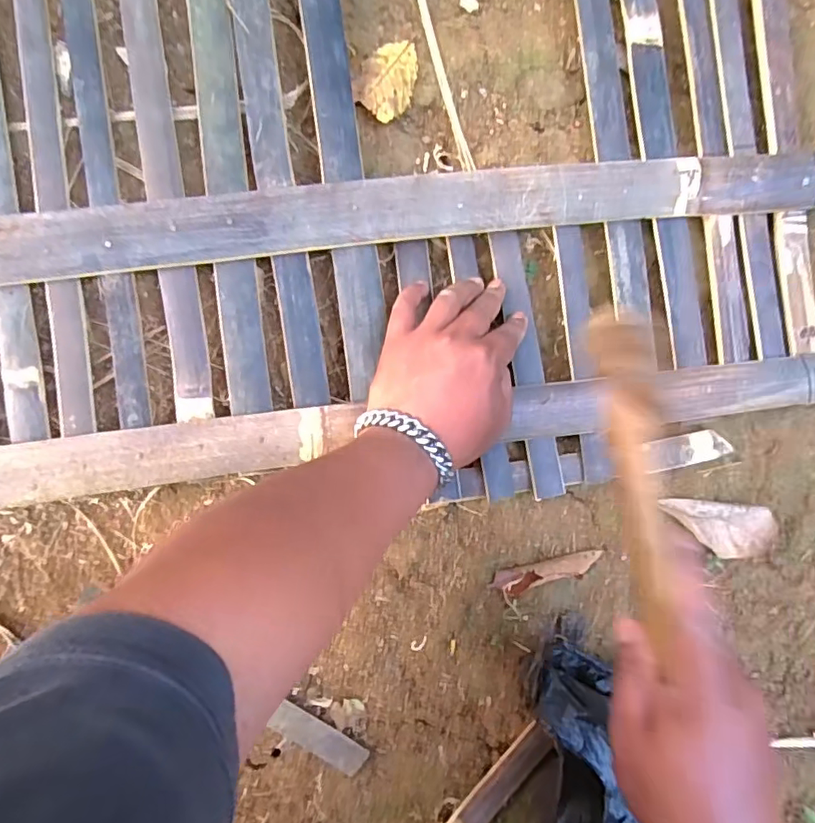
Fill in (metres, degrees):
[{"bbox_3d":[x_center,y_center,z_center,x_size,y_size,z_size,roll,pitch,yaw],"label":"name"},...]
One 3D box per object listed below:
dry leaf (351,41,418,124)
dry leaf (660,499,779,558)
[{"bbox_3d":[-0.015,-0.265,0.440,0.044,0.012,0.069,27,86,-9],"label":"dry leaf"},{"bbox_3d":[0.267,0.101,0.466,0.115,0.015,0.047,6,89,-9],"label":"dry leaf"}]

